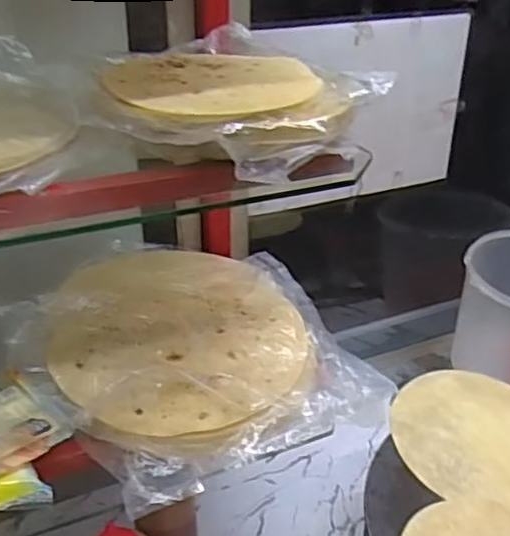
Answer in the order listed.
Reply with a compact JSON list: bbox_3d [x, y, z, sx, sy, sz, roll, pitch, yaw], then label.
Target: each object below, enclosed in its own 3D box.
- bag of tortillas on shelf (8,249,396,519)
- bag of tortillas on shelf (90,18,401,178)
[{"bbox_3d":[-0.071,0.060,0.611,0.265,0.043,0.311,-16,34,-31],"label":"bag of tortillas on shelf"},{"bbox_3d":[-0.006,-0.119,0.477,0.182,0.056,0.209,15,30,21],"label":"bag of tortillas on shelf"}]

